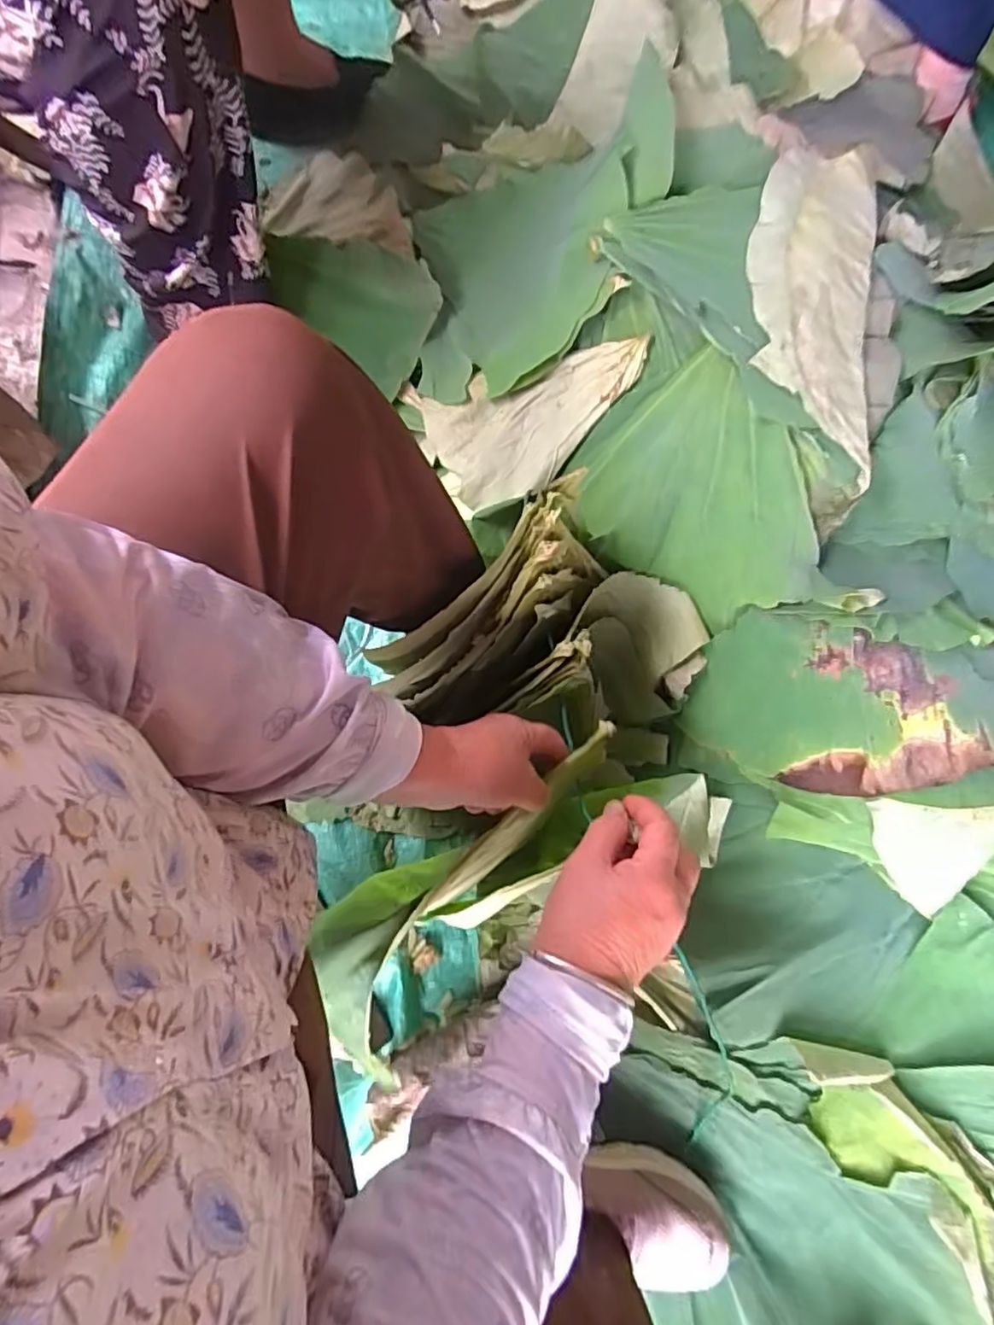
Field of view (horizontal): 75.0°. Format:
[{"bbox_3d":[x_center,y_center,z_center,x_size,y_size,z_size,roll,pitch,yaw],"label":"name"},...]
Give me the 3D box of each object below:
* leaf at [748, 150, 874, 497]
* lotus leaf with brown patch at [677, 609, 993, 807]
[{"bbox_3d":[0.319,-0.356,0.626,0.134,0.035,0.365,4,75,1],"label":"leaf"},{"bbox_3d":[0.365,0.050,0.588,0.364,0.059,0.155,8,75,2],"label":"lotus leaf with brown patch"}]

